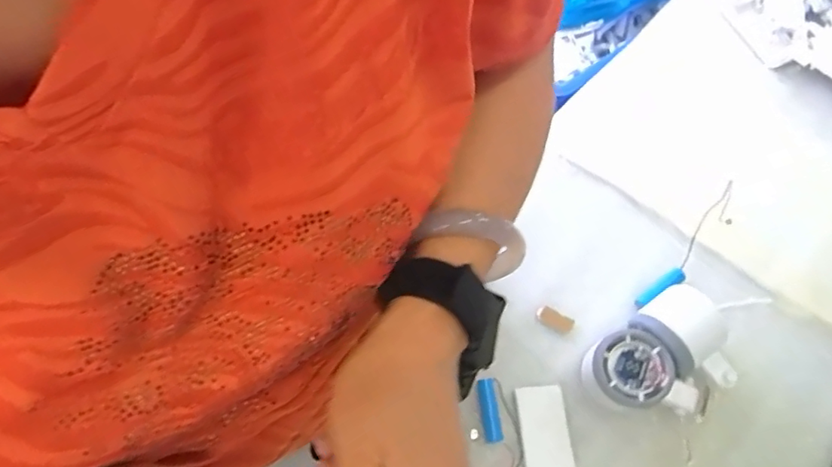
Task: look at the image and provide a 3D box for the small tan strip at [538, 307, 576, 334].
[{"bbox_3d":[0.122,0.076,0.474,0.031,0.004,0.017,28,72,11],"label":"small tan strip"}]

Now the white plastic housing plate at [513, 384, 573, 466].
[{"bbox_3d":[0.103,0.173,0.426,0.039,0.013,0.100,-4,69,-1],"label":"white plastic housing plate"}]

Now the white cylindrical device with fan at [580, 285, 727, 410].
[{"bbox_3d":[0.192,0.093,0.437,0.116,0.054,0.059,-33,72,-11],"label":"white cylindrical device with fan"}]

